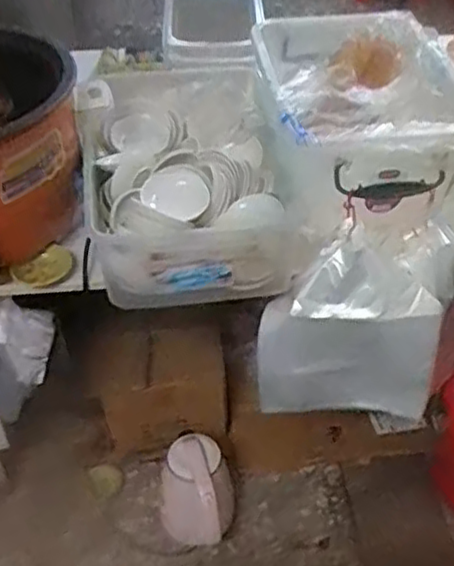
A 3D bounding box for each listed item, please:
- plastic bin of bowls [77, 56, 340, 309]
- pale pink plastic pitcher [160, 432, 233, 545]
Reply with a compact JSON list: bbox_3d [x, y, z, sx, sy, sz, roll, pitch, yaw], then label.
[{"bbox_3d":[-0.056,-0.170,1.044,0.304,0.175,0.429,-12,45,-14],"label":"plastic bin of bowls"},{"bbox_3d":[-0.065,0.426,1.504,0.154,0.245,0.145,0,43,0],"label":"pale pink plastic pitcher"}]

